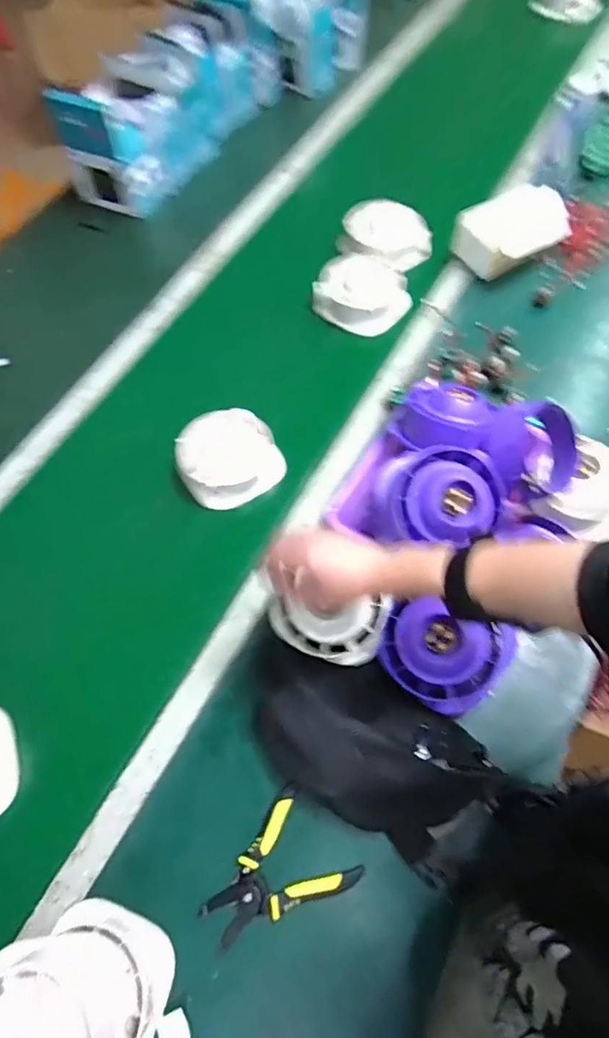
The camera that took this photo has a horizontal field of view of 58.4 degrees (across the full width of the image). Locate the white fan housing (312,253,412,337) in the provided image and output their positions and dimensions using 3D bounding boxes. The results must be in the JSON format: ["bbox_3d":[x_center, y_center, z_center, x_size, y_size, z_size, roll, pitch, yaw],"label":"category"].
[{"bbox_3d":[0.101,-0.396,0.955,0.157,0.087,0.105,18,66,13],"label":"white fan housing"}]

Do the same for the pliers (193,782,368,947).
[{"bbox_3d":[-0.033,0.385,0.580,0.150,0.012,0.114,-39,67,-15],"label":"pliers"}]

